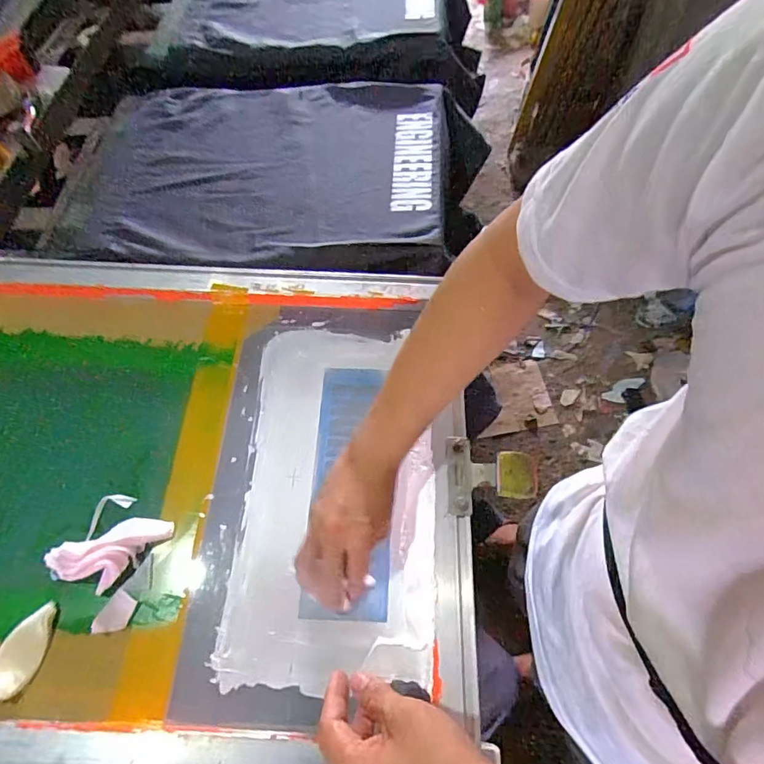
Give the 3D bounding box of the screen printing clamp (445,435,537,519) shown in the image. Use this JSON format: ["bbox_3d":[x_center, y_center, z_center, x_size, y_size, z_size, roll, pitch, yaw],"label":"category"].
[{"bbox_3d":[0.112,0.095,0.504,0.088,0.026,0.079,0,61,3],"label":"screen printing clamp"}]

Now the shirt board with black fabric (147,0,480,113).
[{"bbox_3d":[-0.157,-0.823,1.093,0.687,0.121,0.478,-10,66,-1],"label":"shirt board with black fabric"}]

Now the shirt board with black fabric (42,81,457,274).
[{"bbox_3d":[-0.204,-0.353,0.810,0.630,0.041,0.432,3,61,5],"label":"shirt board with black fabric"}]

